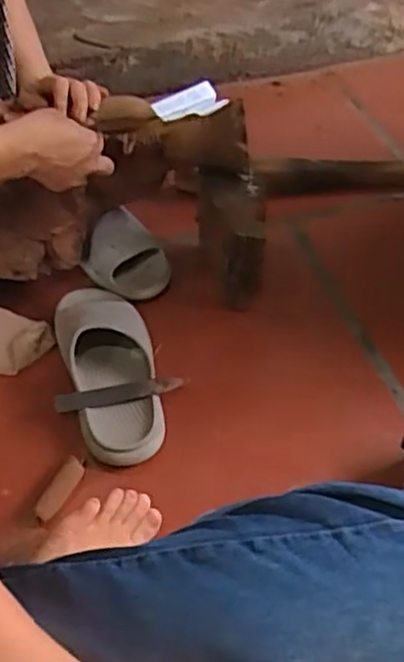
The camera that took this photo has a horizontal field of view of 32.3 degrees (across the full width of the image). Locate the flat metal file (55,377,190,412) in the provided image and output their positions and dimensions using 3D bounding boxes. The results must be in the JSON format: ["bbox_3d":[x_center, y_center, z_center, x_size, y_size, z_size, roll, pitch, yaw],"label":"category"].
[{"bbox_3d":[-0.089,0.070,0.769,0.142,0.007,0.022,-9,74,-9],"label":"flat metal file"}]

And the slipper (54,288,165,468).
[{"bbox_3d":[-0.104,0.031,0.791,0.100,0.062,0.246,-14,49,-13],"label":"slipper"}]

